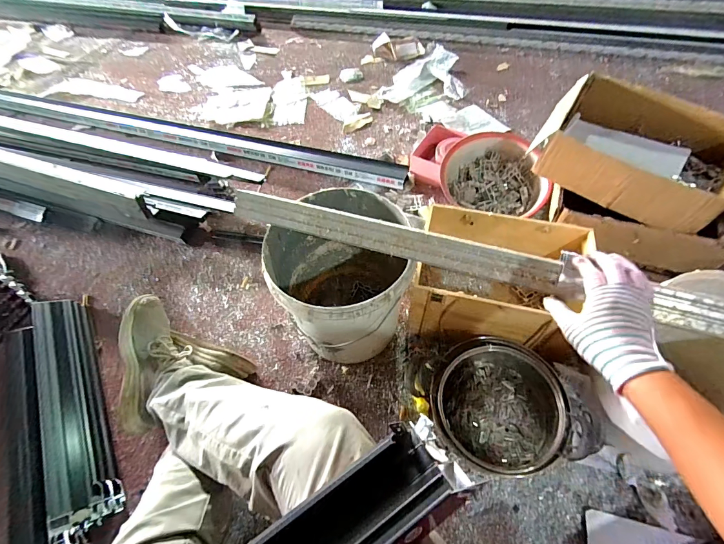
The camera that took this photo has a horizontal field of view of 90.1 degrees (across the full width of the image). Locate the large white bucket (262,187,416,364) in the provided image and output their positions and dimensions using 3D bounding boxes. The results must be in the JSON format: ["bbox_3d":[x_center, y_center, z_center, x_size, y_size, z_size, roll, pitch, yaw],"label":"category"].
[{"bbox_3d":[-0.041,0.037,0.826,0.274,0.327,0.290,-2,55,2],"label":"large white bucket"}]

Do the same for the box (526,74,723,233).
[{"bbox_3d":[0.663,-0.297,0.881,0.424,0.124,0.292,32,63,23],"label":"box"}]

